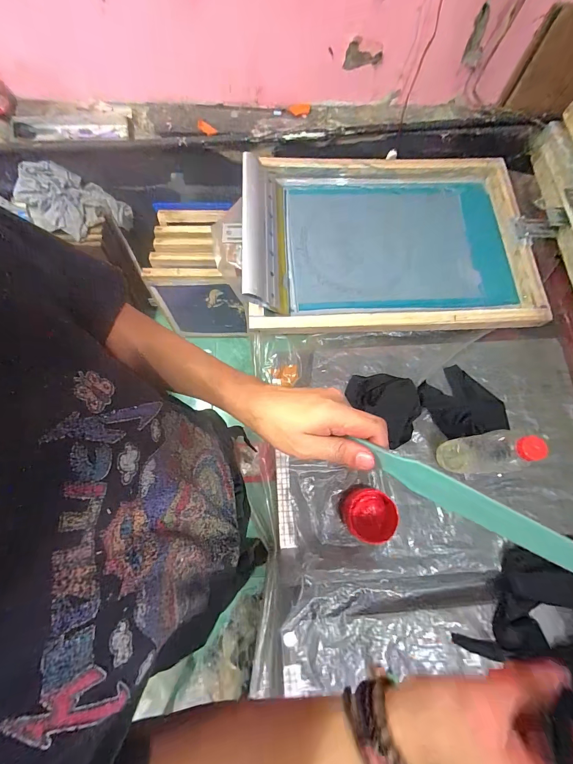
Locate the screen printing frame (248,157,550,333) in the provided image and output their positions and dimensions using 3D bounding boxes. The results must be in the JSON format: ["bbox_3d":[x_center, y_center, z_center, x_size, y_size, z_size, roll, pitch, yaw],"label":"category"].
[{"bbox_3d":[0.232,-0.333,0.749,0.649,0.045,0.457,-3,75,-2],"label":"screen printing frame"}]

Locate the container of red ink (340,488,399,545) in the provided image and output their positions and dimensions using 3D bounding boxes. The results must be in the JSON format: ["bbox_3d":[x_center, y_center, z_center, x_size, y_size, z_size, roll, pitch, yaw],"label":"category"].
[{"bbox_3d":[0.152,0.247,0.592,0.093,0.031,0.090,-5,75,-3],"label":"container of red ink"}]

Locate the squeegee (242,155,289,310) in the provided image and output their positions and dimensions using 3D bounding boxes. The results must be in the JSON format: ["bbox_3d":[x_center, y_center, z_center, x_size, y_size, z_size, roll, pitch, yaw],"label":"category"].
[{"bbox_3d":[-0.052,-0.328,0.717,0.099,0.078,0.362,-2,75,-2],"label":"squeegee"}]

